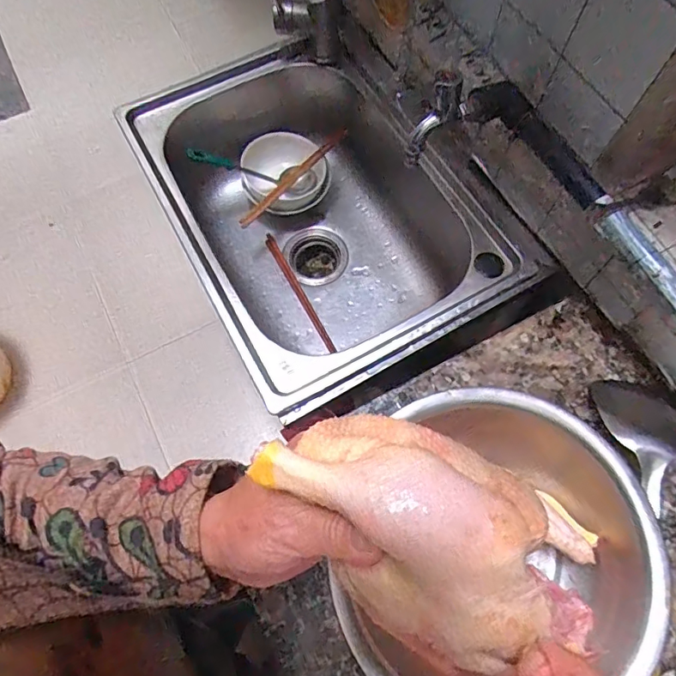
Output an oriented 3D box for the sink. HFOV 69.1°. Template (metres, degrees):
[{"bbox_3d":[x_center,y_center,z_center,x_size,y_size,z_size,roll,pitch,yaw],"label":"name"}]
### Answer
[{"bbox_3d":[-0.019,-0.169,0.747,0.390,0.209,0.507,-27,72,-10],"label":"sink"}]

